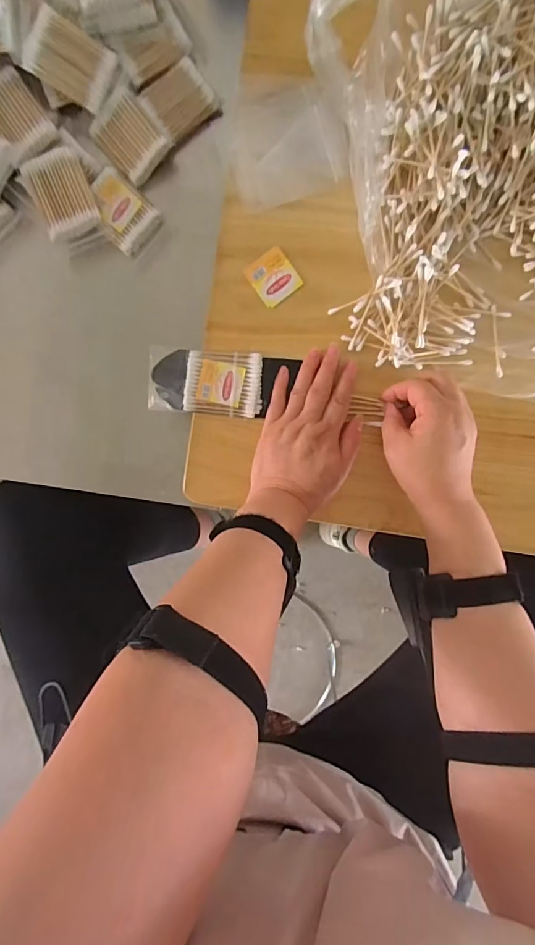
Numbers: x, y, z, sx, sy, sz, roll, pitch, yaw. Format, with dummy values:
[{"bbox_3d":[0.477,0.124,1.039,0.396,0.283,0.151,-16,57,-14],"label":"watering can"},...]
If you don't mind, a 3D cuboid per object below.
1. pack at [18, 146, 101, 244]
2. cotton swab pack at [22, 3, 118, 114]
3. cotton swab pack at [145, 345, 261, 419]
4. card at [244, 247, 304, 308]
[{"bbox_3d":[-0.213,-0.287,0.468,0.062,0.022,0.072,-23,95,5],"label":"pack"},{"bbox_3d":[-0.192,-0.403,0.442,0.073,0.010,0.059,20,96,-25],"label":"cotton swab pack"},{"bbox_3d":[-0.064,-0.091,0.455,0.116,0.014,0.063,5,97,2],"label":"cotton swab pack"},{"bbox_3d":[0.006,-0.192,0.446,0.042,0.004,0.044,-35,94,6],"label":"card"}]

